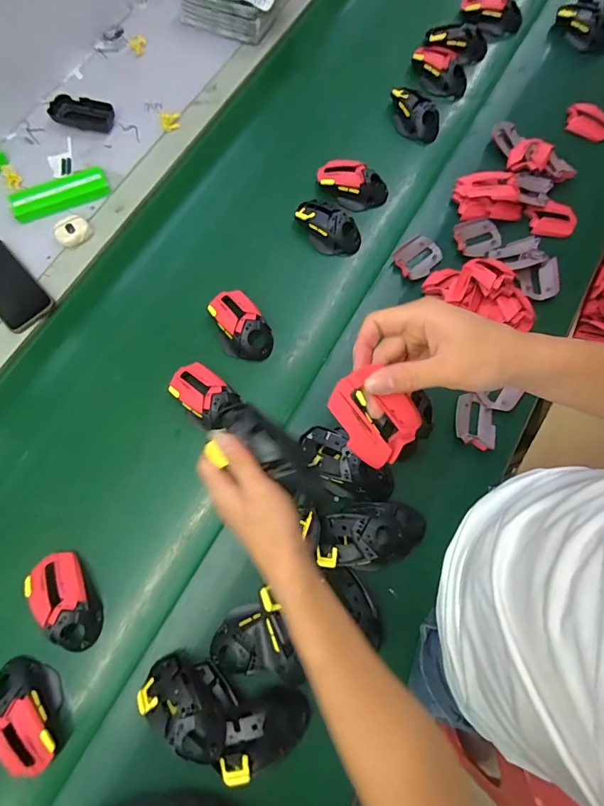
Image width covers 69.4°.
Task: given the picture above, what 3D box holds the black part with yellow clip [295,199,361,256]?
[{"bbox_3d":[0.040,-0.285,0.708,0.116,0.034,0.066,41,78,10],"label":"black part with yellow clip"}]

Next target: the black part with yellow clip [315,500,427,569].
[{"bbox_3d":[0.091,0.168,0.562,0.139,0.052,0.077,-5,74,-2],"label":"black part with yellow clip"}]

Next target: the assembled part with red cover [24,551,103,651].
[{"bbox_3d":[-0.296,0.246,0.542,0.063,0.042,0.123,-28,77,-8],"label":"assembled part with red cover"}]

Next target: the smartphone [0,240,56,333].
[{"bbox_3d":[-0.451,-0.181,0.665,0.077,0.012,0.154,-42,79,-11],"label":"smartphone"}]

